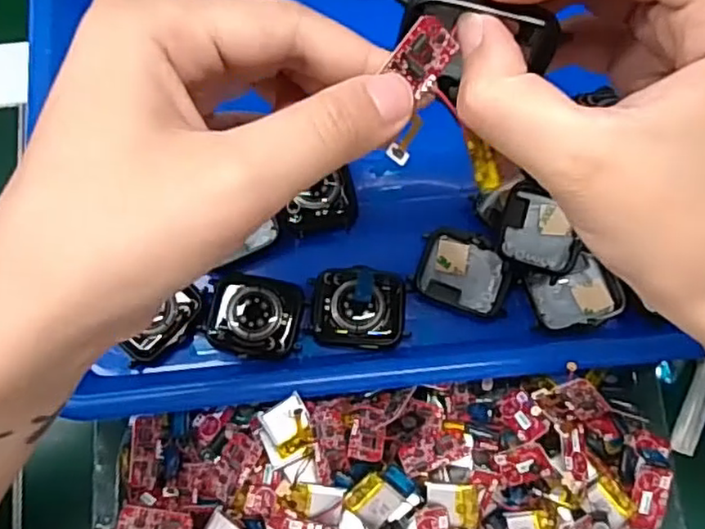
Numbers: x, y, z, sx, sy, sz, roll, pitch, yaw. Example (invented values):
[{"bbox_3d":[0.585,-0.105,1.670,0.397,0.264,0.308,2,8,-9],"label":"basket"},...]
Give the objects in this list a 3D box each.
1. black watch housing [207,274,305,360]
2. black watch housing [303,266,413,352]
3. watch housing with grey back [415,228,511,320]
[{"bbox_3d":[-0.045,0.024,0.299,0.042,0.009,0.035,9,73,2],"label":"black watch housing"},{"bbox_3d":[0.003,0.020,0.302,0.044,0.010,0.036,3,73,0],"label":"black watch housing"},{"bbox_3d":[0.053,0.003,0.309,0.042,0.009,0.035,14,73,4],"label":"watch housing with grey back"}]

